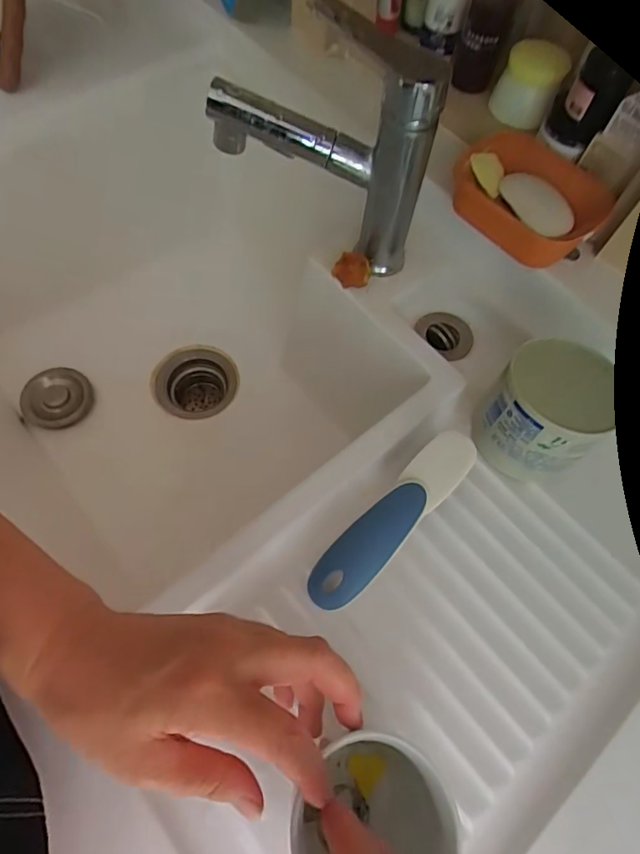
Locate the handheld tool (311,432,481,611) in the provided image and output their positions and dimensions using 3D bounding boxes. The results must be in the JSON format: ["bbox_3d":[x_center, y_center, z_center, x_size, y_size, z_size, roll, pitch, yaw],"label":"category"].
[{"bbox_3d":[0.056,0.069,0.369,0.037,0.031,0.164,43,70,15],"label":"handheld tool"}]

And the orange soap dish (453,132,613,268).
[{"bbox_3d":[0.193,-0.212,0.446,0.135,0.034,0.108,40,70,14],"label":"orange soap dish"}]

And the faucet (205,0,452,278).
[{"bbox_3d":[0.002,-0.232,0.410,0.178,0.182,0.048,21,66,6],"label":"faucet"}]

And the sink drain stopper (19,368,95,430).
[{"bbox_3d":[-0.335,-0.034,0.621,0.081,0.026,0.081,5,64,-10],"label":"sink drain stopper"}]

